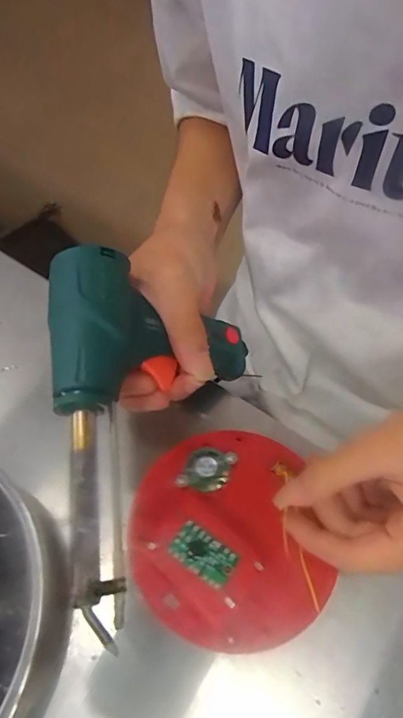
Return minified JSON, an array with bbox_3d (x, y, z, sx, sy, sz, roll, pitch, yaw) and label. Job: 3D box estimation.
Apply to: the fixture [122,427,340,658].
[{"bbox_3d":[0.011,0.098,0.268,0.106,0.017,0.123,-6,57,-4],"label":"fixture"}]

